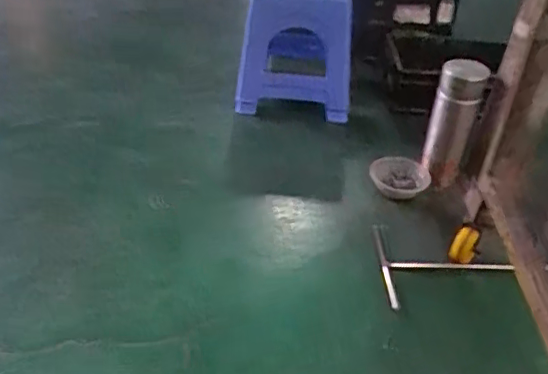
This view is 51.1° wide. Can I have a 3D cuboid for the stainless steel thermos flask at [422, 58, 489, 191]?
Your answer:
[{"bbox_3d":[0.348,-0.118,1.126,0.083,0.238,0.094,14,38,16],"label":"stainless steel thermos flask"}]

